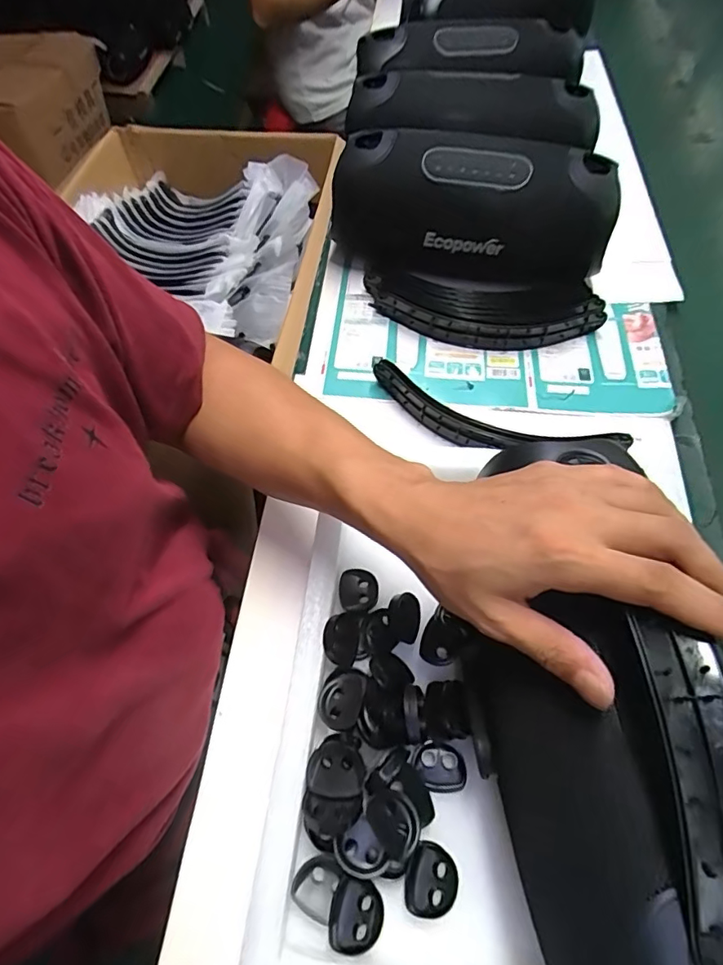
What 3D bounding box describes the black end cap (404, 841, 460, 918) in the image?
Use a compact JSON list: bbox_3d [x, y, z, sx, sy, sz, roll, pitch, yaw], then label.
[{"bbox_3d":[0.041,0.234,0.302,0.029,0.004,0.035,13,61,9],"label":"black end cap"}]

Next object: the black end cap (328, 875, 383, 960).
[{"bbox_3d":[-0.003,0.246,0.292,0.030,0.010,0.035,13,61,9],"label":"black end cap"}]

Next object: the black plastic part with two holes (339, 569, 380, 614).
[{"bbox_3d":[-0.002,0.084,0.392,0.030,0.014,0.034,4,60,4],"label":"black plastic part with two holes"}]

